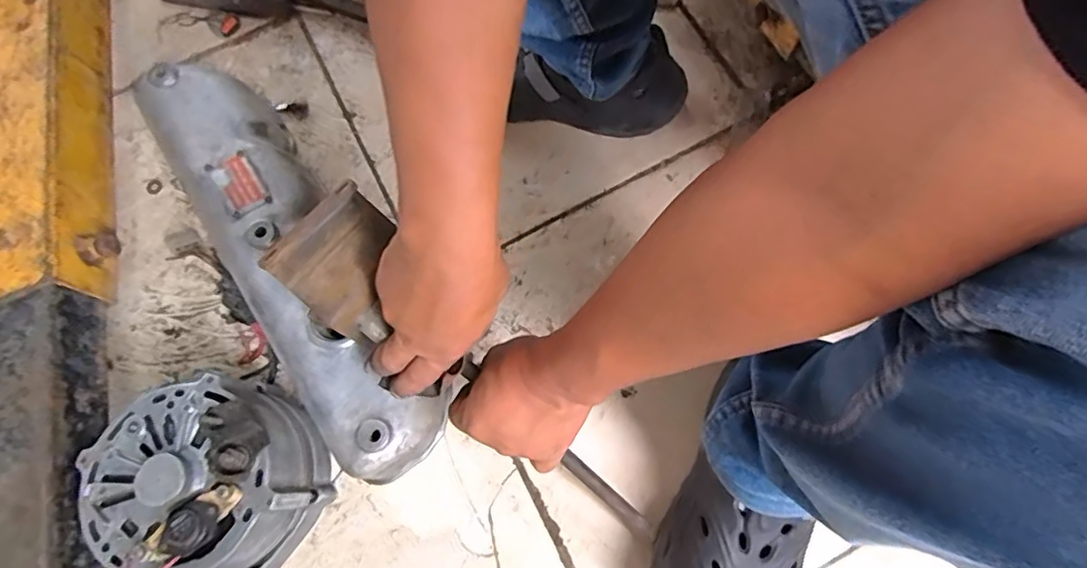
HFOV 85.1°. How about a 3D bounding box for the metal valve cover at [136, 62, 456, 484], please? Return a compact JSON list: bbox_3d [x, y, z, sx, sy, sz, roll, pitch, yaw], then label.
[{"bbox_3d":[-0.248,-0.029,0.592,0.113,0.098,0.462,-36,73,-8],"label":"metal valve cover"}]

